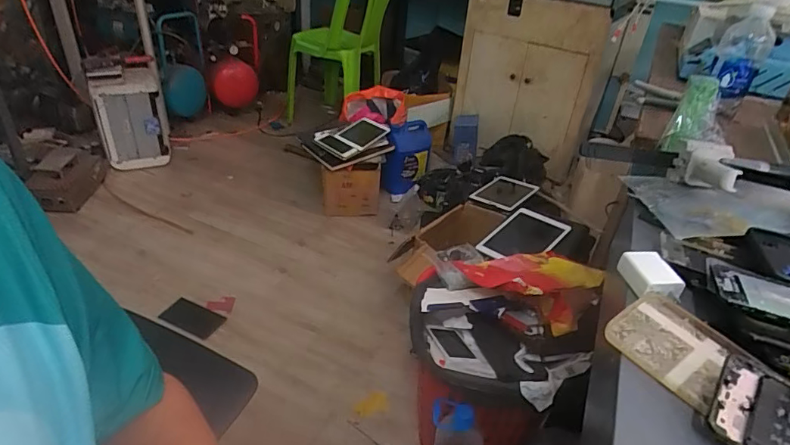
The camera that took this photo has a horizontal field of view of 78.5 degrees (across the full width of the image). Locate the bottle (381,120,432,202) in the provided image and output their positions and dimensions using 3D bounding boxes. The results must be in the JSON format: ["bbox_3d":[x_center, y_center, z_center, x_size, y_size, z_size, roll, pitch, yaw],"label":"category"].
[{"bbox_3d":[0.042,-0.231,1.897,0.179,0.270,0.130,5,34,-2],"label":"bottle"}]

